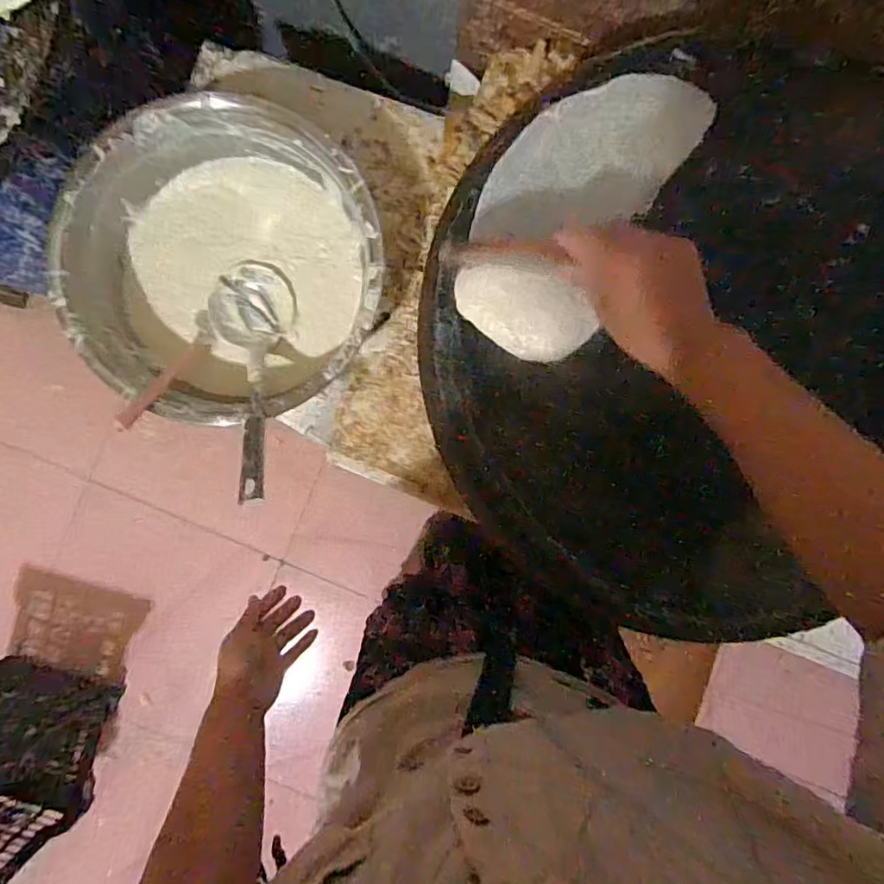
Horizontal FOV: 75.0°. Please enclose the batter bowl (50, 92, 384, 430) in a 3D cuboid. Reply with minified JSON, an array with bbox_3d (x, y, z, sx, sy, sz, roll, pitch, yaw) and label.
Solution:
[{"bbox_3d":[-0.267,-0.210,0.755,0.384,0.126,0.358,0,91,-1],"label":"batter bowl"}]

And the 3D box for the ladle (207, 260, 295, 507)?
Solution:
[{"bbox_3d":[-0.246,-0.082,0.719,0.119,0.089,0.352,-9,53,-1],"label":"ladle"}]

